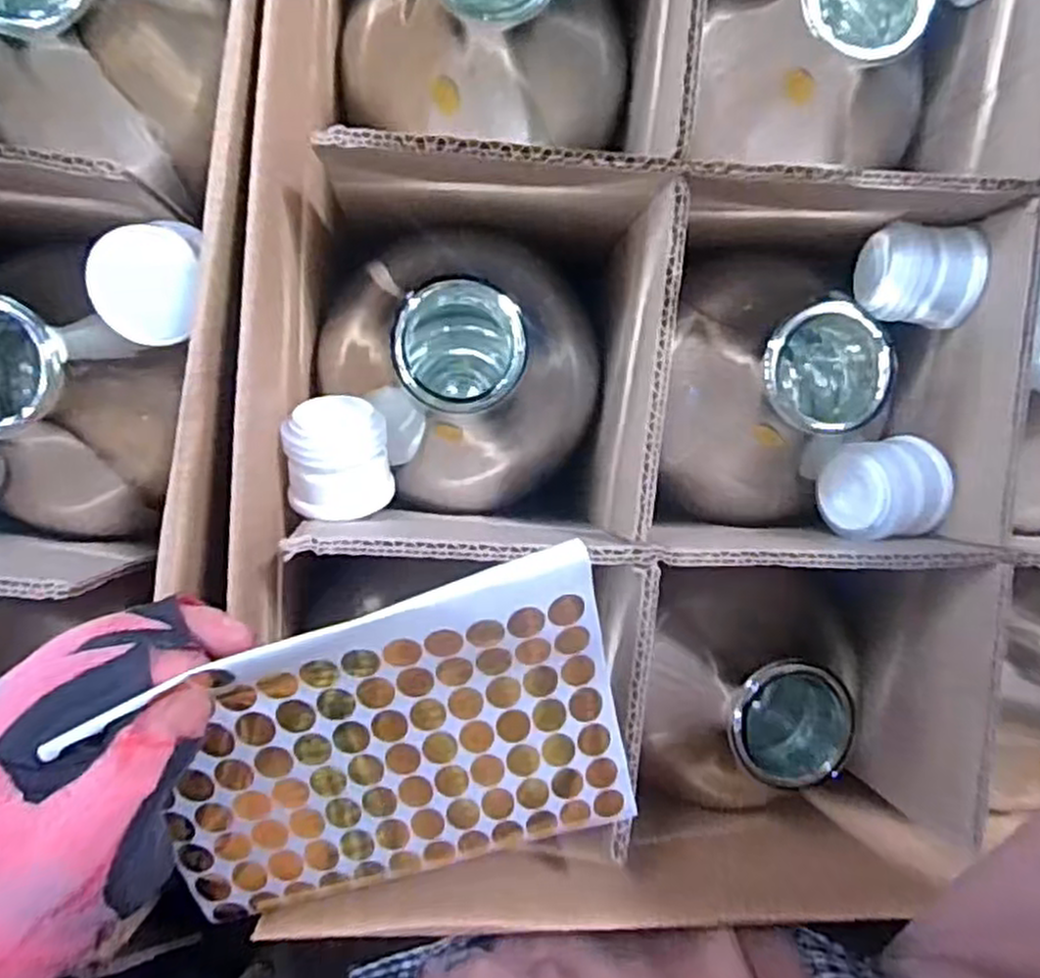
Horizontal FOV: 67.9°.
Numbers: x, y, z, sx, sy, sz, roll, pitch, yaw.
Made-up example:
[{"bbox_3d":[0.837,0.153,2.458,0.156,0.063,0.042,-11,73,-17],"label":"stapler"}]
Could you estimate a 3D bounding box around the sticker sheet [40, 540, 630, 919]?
[{"bbox_3d":[-0.044,0.088,0.258,0.155,0.008,0.120,-15,121,-4],"label":"sticker sheet"}]

